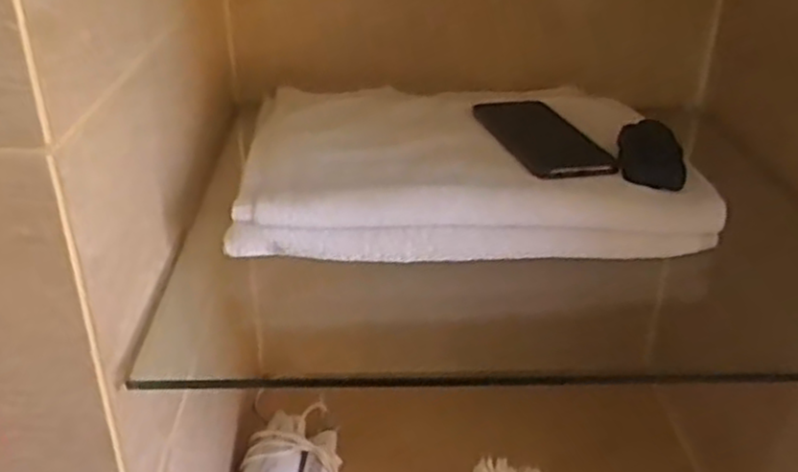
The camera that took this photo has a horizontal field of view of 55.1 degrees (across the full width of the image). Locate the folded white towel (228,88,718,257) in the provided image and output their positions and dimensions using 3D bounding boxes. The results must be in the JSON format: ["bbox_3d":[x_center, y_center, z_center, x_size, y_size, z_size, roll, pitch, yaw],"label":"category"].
[{"bbox_3d":[0.061,-0.080,0.743,0.398,0.066,0.306,0,29,-2],"label":"folded white towel"}]

